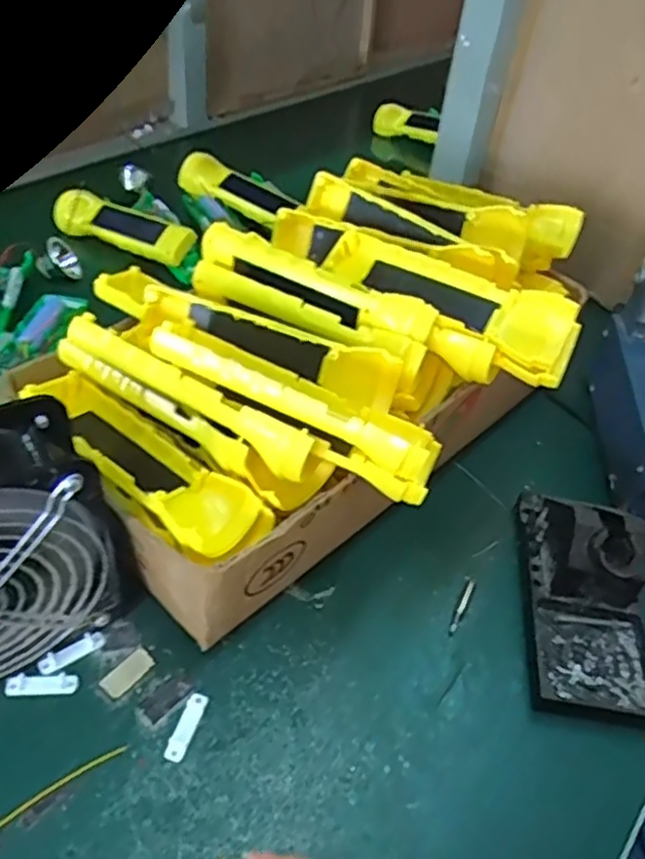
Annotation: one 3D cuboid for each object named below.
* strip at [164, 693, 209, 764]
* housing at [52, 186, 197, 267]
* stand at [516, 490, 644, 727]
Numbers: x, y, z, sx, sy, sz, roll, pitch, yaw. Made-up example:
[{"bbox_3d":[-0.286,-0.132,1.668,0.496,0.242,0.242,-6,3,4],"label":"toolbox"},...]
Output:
[{"bbox_3d":[-0.075,0.163,0.379,0.011,0.004,0.037,18,45,11],"label":"strip"},{"bbox_3d":[-0.217,-0.216,0.729,0.196,0.035,0.048,30,48,22],"label":"housing"},{"bbox_3d":[0.173,0.095,0.435,0.071,0.069,0.150,9,44,2],"label":"stand"}]

